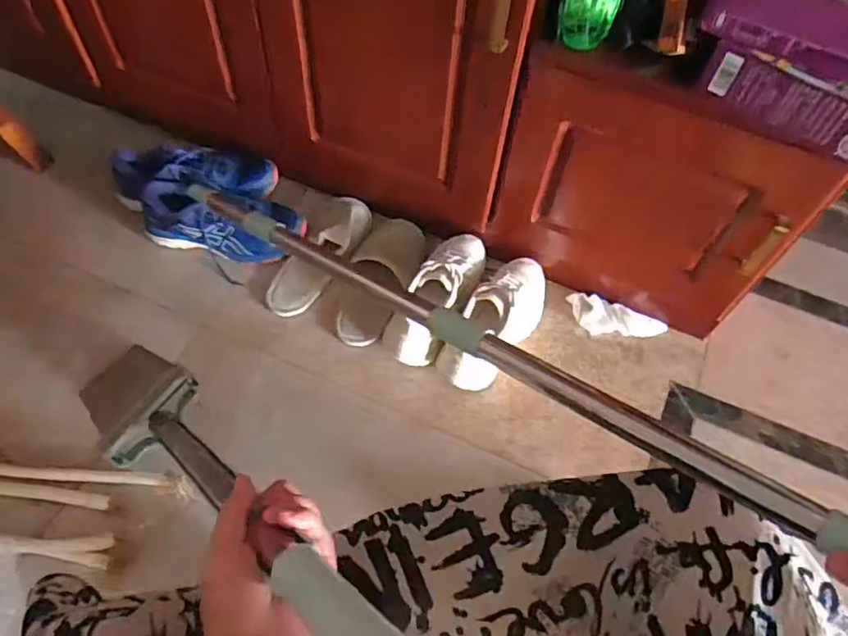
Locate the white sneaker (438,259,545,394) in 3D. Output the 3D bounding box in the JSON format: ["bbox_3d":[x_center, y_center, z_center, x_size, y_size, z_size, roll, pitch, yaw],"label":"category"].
[{"bbox_3d":[0.126,-0.002,1.015,0.099,0.124,0.263,28,62,18],"label":"white sneaker"}]

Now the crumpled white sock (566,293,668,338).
[{"bbox_3d":[0.343,-0.002,1.080,0.170,0.032,0.067,13,58,10],"label":"crumpled white sock"}]

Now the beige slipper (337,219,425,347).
[{"bbox_3d":[-0.076,-0.075,1.068,0.116,0.052,0.263,16,59,11],"label":"beige slipper"}]

